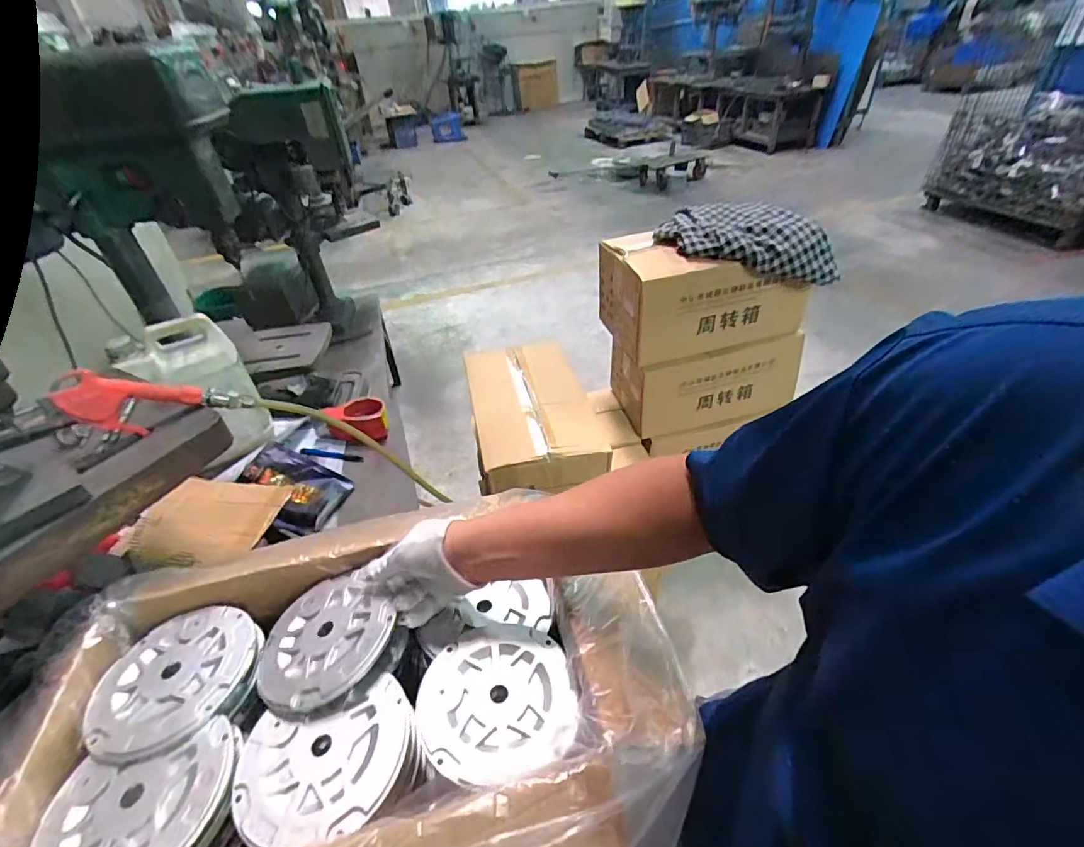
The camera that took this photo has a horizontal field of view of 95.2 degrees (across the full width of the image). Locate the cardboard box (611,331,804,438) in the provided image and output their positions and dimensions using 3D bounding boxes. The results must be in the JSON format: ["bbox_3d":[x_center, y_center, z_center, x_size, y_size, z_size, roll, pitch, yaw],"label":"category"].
[{"bbox_3d":[0.422,-0.151,1.327,0.445,0.226,0.235,-9,39,-5],"label":"cardboard box"}]

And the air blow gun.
[{"bbox_3d":[-0.425,-0.025,0.556,0.174,0.061,0.029,-5,30,-46],"label":"air blow gun"}]

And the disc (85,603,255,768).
[{"bbox_3d":[-0.339,0.230,0.453,0.131,0.016,0.133,-3,39,2],"label":"disc"}]

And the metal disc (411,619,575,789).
[{"bbox_3d":[-0.040,0.237,0.433,0.131,0.015,0.126,-3,39,2],"label":"metal disc"}]

